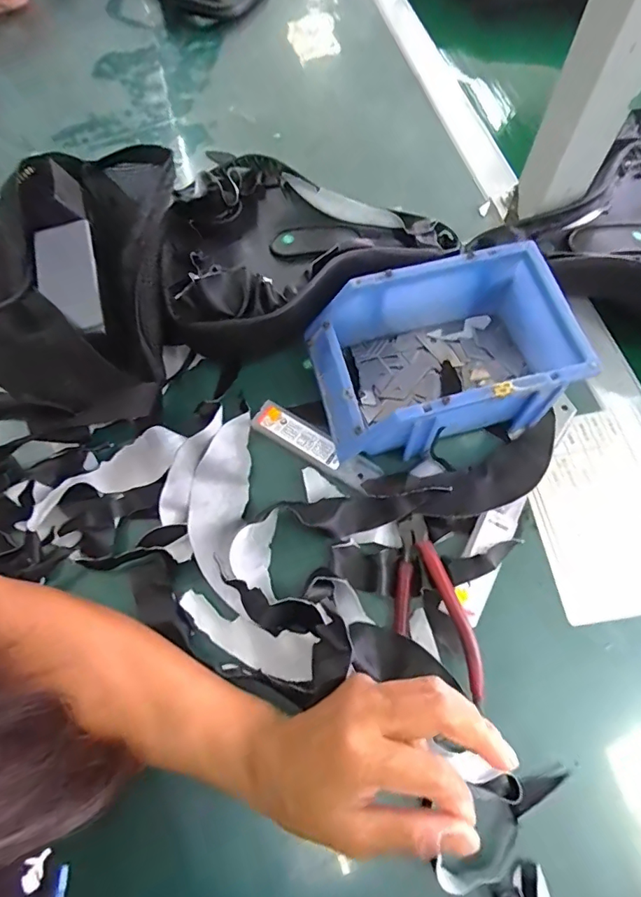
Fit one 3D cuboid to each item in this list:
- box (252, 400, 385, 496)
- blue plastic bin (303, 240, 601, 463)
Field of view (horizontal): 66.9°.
[{"bbox_3d":[-0.003,-0.003,0.376,0.106,0.008,0.027,31,71,15],"label":"box"},{"bbox_3d":[0.087,-0.067,0.364,0.178,0.071,0.118,-14,66,-4],"label":"blue plastic bin"}]

